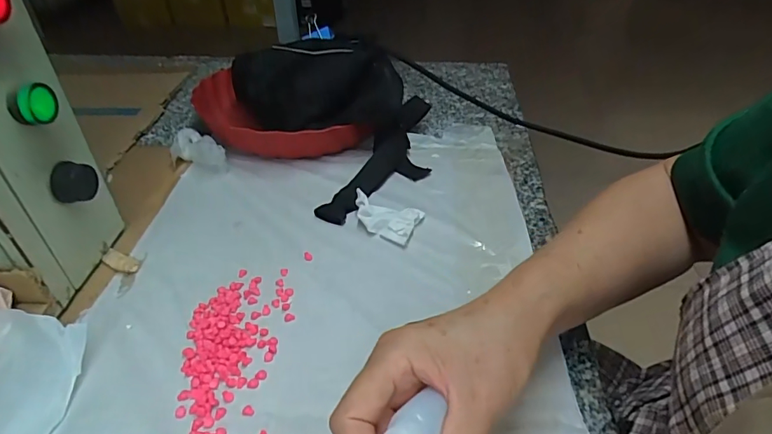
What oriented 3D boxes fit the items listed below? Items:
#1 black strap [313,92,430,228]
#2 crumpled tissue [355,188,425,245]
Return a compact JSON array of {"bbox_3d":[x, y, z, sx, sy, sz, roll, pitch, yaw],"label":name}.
[{"bbox_3d":[0.010,-0.068,0.501,0.070,0.031,0.230,14,41,19],"label":"black strap"},{"bbox_3d":[-0.002,-0.003,0.426,0.064,0.022,0.042,16,42,21],"label":"crumpled tissue"}]

